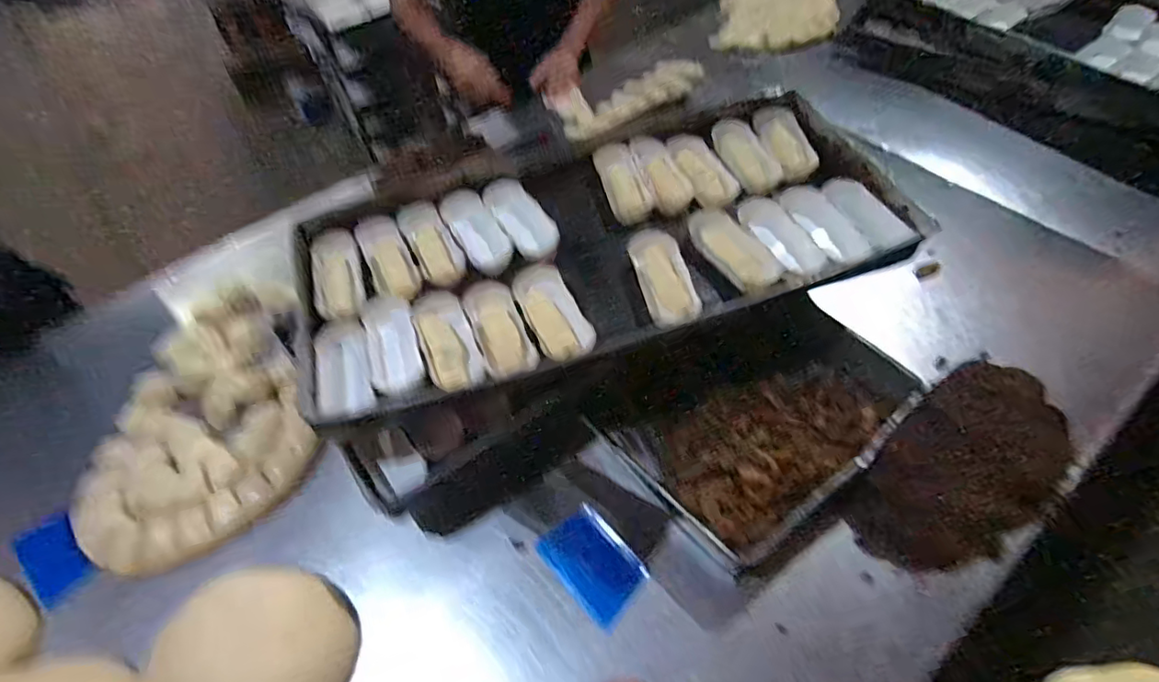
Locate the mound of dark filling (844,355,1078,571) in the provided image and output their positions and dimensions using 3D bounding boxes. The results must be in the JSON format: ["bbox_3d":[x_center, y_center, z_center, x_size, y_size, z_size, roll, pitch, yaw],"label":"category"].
[{"bbox_3d":[0.466,0.158,0.690,0.292,0.080,0.168,-36,57,-22],"label":"mound of dark filling"}]

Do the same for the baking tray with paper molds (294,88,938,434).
[{"bbox_3d":[0.021,-0.155,0.801,0.814,0.063,0.393,-15,52,-7],"label":"baking tray with paper molds"}]

